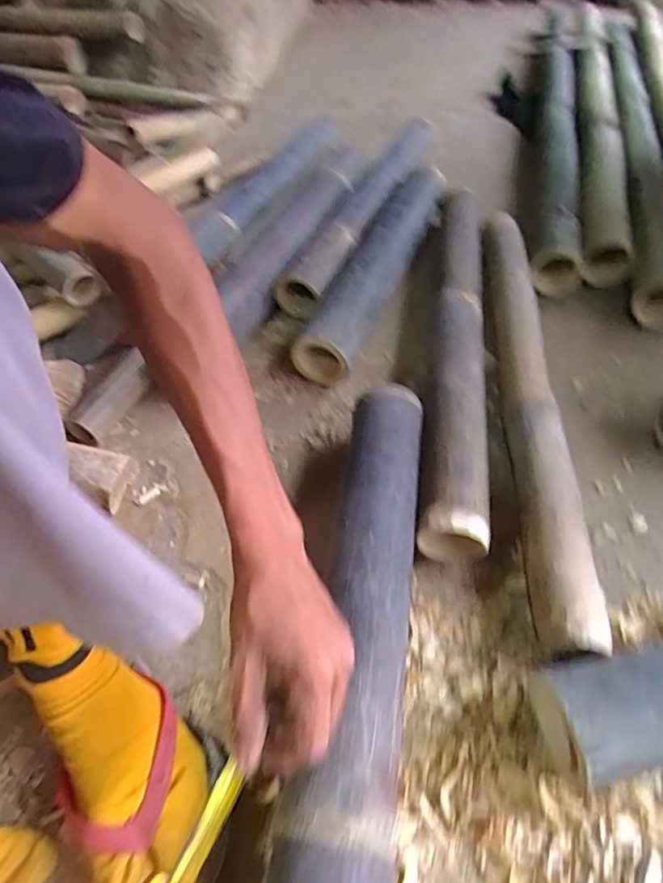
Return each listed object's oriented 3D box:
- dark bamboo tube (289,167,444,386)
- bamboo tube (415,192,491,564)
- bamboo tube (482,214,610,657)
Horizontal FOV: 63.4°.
[{"bbox_3d":[0.079,-0.273,0.834,0.088,0.085,0.469,16,53,19],"label":"dark bamboo tube"},{"bbox_3d":[0.156,-0.128,0.696,0.066,0.081,0.604,3,50,9],"label":"bamboo tube"},{"bbox_3d":[0.227,-0.063,0.636,0.059,0.070,0.650,2,50,8],"label":"bamboo tube"}]

